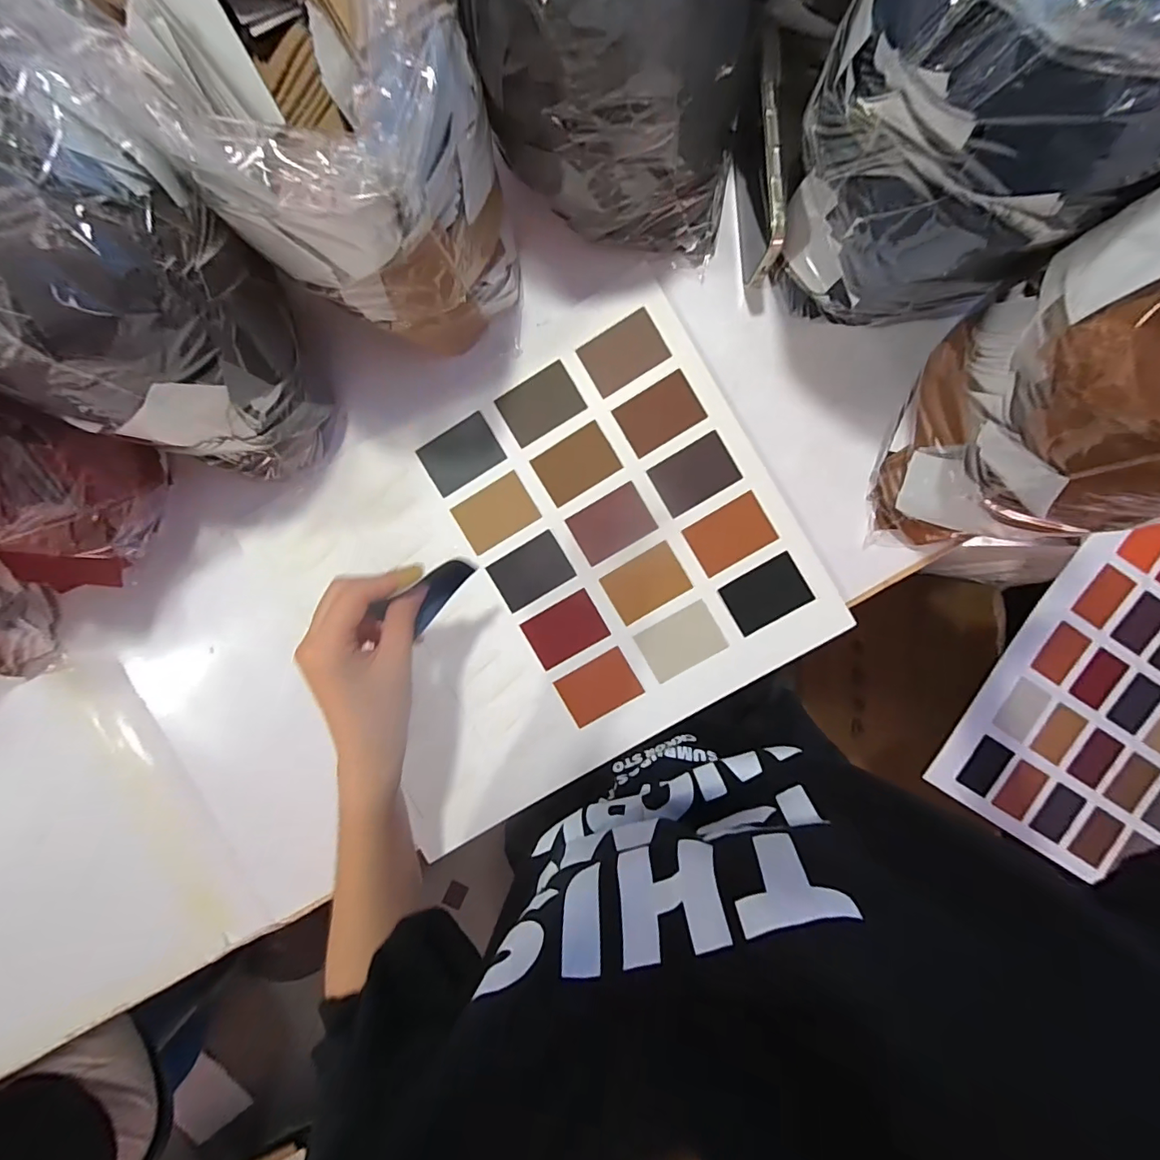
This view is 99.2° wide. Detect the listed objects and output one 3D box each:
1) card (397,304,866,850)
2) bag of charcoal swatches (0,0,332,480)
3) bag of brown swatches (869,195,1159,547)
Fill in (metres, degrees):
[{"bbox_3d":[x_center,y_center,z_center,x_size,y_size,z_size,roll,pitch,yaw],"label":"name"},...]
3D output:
[{"bbox_3d":[-0.028,0.001,0.433,0.403,0.007,0.319,-32,91,5],"label":"card"},{"bbox_3d":[-0.298,-0.191,0.320,0.188,0.240,0.187,17,94,2],"label":"bag of charcoal swatches"},{"bbox_3d":[0.345,-0.116,0.269,0.212,0.270,0.173,-1,93,4],"label":"bag of brown swatches"}]

